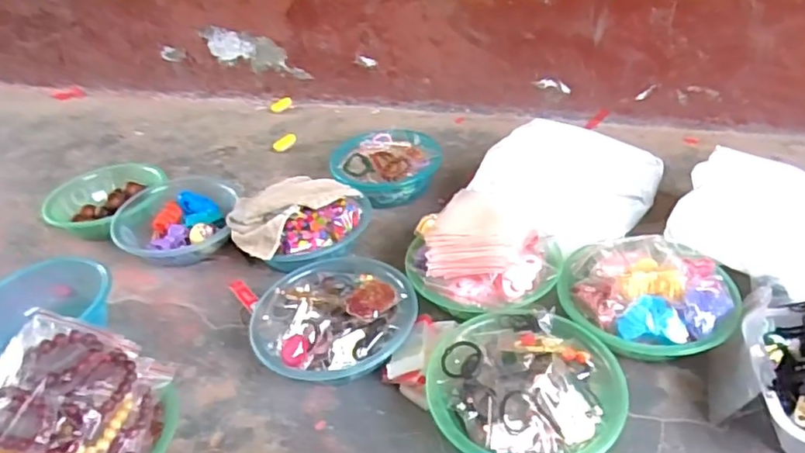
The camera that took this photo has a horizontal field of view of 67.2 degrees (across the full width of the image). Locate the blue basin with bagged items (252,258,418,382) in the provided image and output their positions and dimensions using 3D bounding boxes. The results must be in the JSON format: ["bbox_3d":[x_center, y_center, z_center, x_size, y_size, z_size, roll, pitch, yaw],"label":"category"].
[{"bbox_3d":[-0.100,0.133,0.907,0.231,0.095,0.216,-4,35,3],"label":"blue basin with bagged items"}]

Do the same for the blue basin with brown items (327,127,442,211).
[{"bbox_3d":[-0.036,-0.131,1.268,0.212,0.083,0.210,-4,35,3],"label":"blue basin with brown items"}]

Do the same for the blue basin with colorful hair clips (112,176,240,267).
[{"bbox_3d":[-0.426,-0.004,1.162,0.214,0.080,0.212,-4,35,3],"label":"blue basin with colorful hair clips"}]

